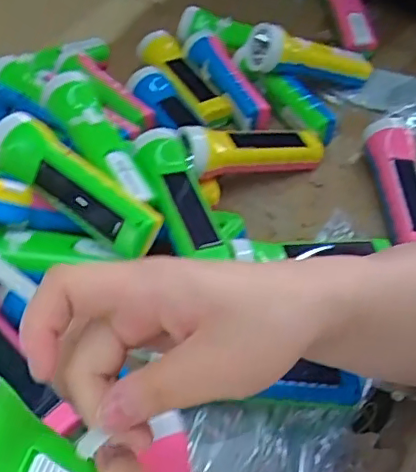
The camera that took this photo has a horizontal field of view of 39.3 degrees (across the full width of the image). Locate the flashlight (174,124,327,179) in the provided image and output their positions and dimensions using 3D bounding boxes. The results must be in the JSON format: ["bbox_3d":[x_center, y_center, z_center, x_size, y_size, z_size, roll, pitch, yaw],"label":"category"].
[{"bbox_3d":[0.048,-0.089,0.613,0.157,0.040,0.043,-5,47,-29],"label":"flashlight"}]

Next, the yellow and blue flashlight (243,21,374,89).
[{"bbox_3d":[0.136,-0.221,0.732,0.177,0.053,0.053,3,46,-27],"label":"yellow and blue flashlight"}]

